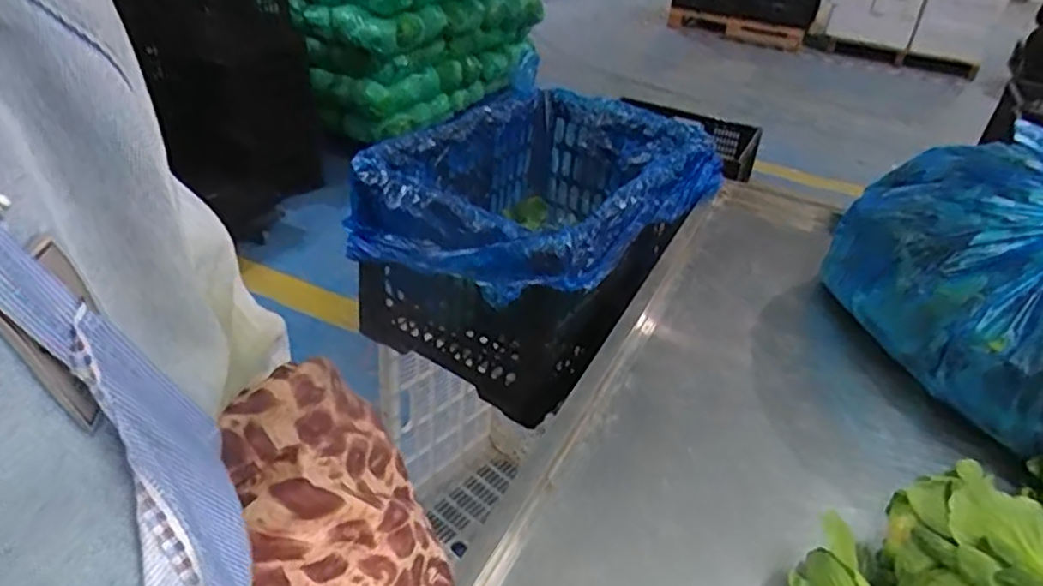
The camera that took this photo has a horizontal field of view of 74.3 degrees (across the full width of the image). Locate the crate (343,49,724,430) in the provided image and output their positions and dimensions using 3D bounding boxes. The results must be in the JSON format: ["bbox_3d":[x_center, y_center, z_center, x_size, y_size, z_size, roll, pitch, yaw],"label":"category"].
[{"bbox_3d":[0.035,-0.083,1.052,0.390,0.289,0.480,22,37,24],"label":"crate"}]

